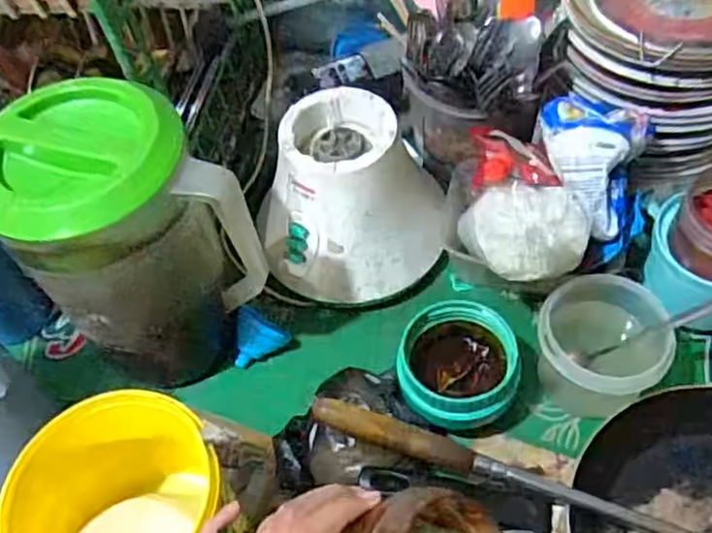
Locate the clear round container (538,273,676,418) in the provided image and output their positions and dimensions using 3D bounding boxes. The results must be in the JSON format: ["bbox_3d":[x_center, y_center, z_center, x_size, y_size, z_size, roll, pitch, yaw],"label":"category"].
[{"bbox_3d":[0.203,0.070,0.585,0.097,0.084,0.099,-2,55,3],"label":"clear round container"}]

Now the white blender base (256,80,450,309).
[{"bbox_3d":[-0.001,-0.065,0.652,0.149,0.129,0.164,35,63,24],"label":"white blender base"}]

